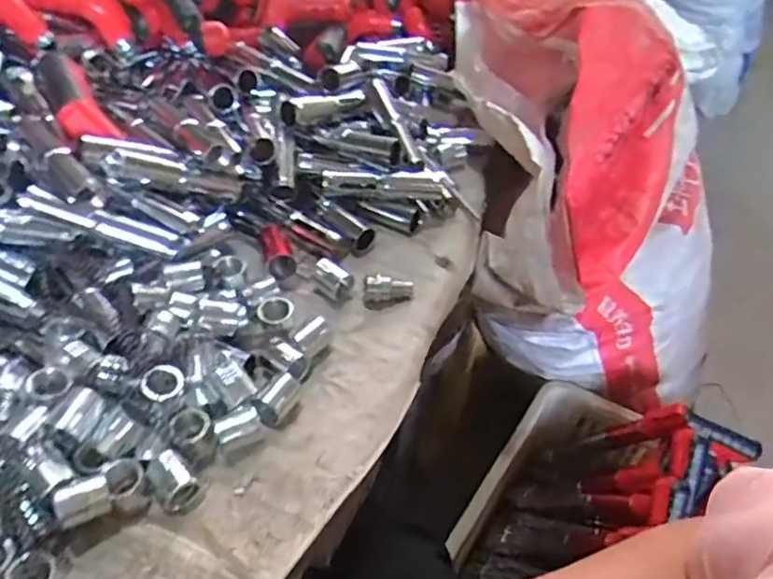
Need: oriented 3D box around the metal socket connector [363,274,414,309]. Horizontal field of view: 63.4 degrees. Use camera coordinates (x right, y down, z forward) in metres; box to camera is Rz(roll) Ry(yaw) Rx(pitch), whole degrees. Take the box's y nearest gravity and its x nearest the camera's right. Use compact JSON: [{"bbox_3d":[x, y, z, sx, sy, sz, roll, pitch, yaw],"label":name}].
[{"bbox_3d":[0.002,0.002,0.591,0.046,0.019,0.031,3,46,-1],"label":"metal socket connector"}]

